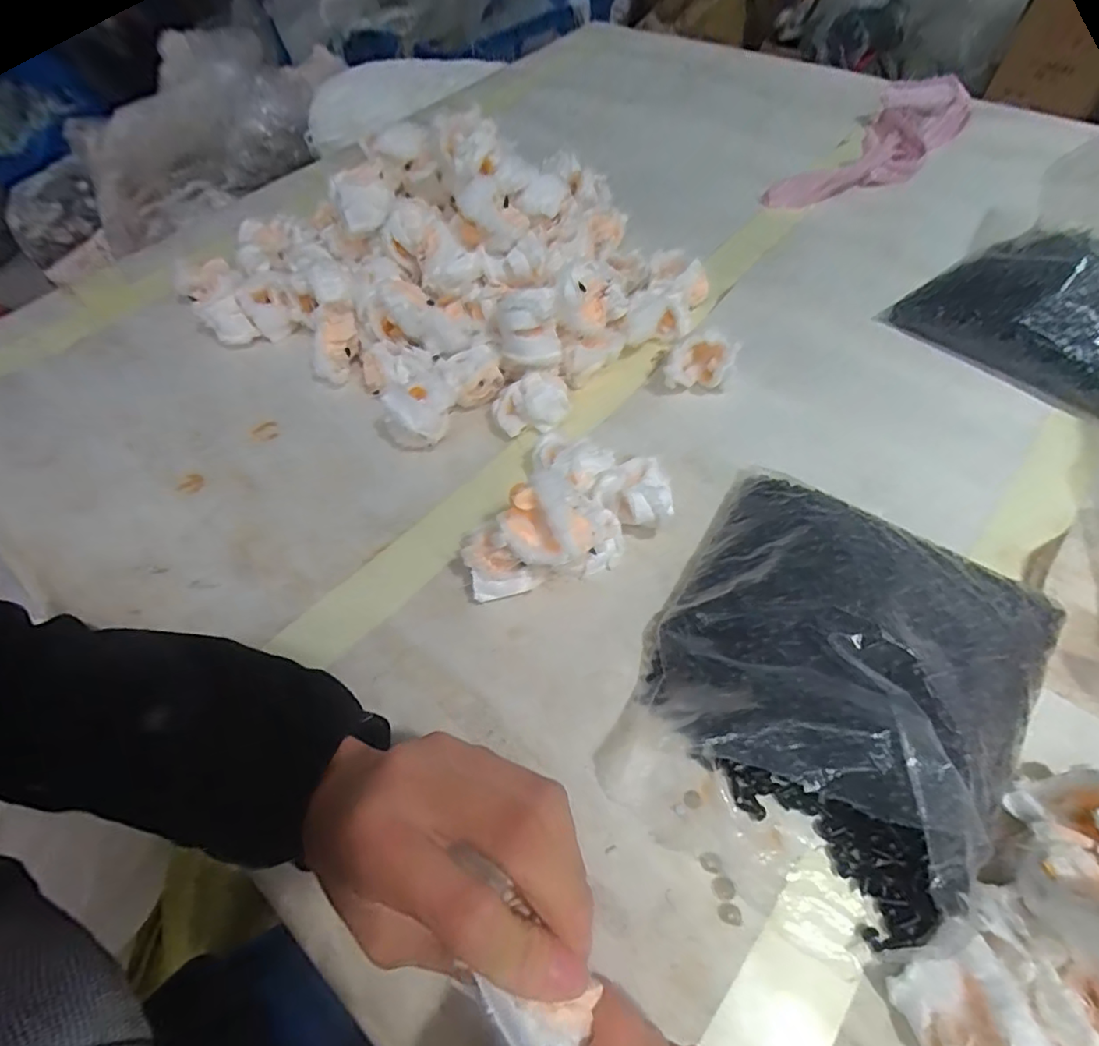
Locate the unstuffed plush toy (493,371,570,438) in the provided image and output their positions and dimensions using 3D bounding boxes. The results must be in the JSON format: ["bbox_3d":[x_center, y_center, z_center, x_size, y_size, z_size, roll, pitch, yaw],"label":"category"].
[{"bbox_3d":[-0.014,-0.093,0.447,0.058,0.034,0.041,-14,57,-6],"label":"unstuffed plush toy"}]

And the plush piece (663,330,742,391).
[{"bbox_3d":[0.127,-0.135,0.464,0.058,0.040,0.031,1,57,5],"label":"plush piece"}]

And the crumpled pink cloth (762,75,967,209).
[{"bbox_3d":[0.373,-0.423,0.622,0.298,0.042,0.095,-39,63,-20],"label":"crumpled pink cloth"}]

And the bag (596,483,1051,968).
[{"bbox_3d":[0.160,0.080,0.307,0.197,0.051,0.239,28,63,20],"label":"bag"}]

